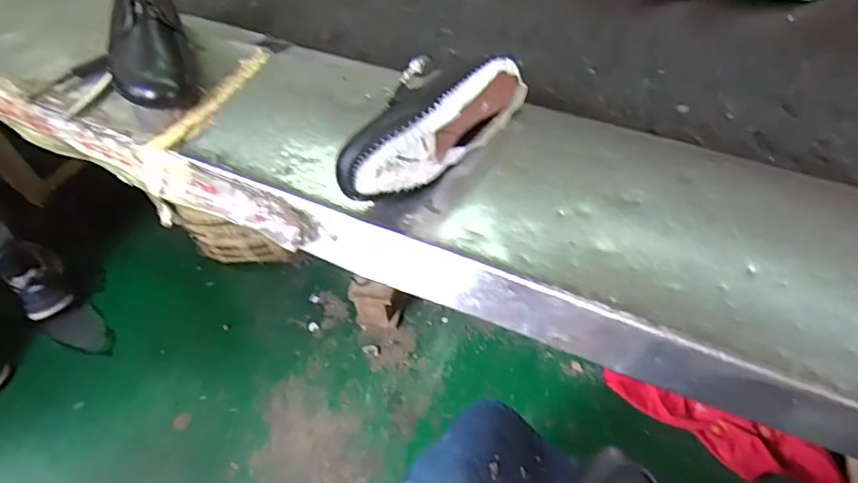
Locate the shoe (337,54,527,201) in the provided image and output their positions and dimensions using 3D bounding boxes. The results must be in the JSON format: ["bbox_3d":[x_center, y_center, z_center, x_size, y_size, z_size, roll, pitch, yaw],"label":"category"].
[{"bbox_3d":[0.000,-0.118,0.517,0.070,0.097,0.220,33,60,26],"label":"shoe"}]

